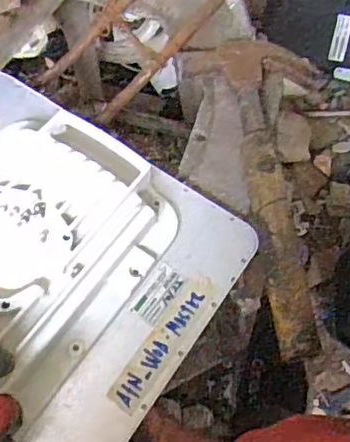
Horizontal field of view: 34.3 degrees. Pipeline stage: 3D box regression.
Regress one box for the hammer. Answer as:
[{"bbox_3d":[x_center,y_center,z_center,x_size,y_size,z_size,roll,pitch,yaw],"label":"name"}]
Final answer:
[{"bbox_3d":[0.106,-0.039,0.497,0.124,0.032,0.297,-14,69,-6],"label":"hammer"}]

